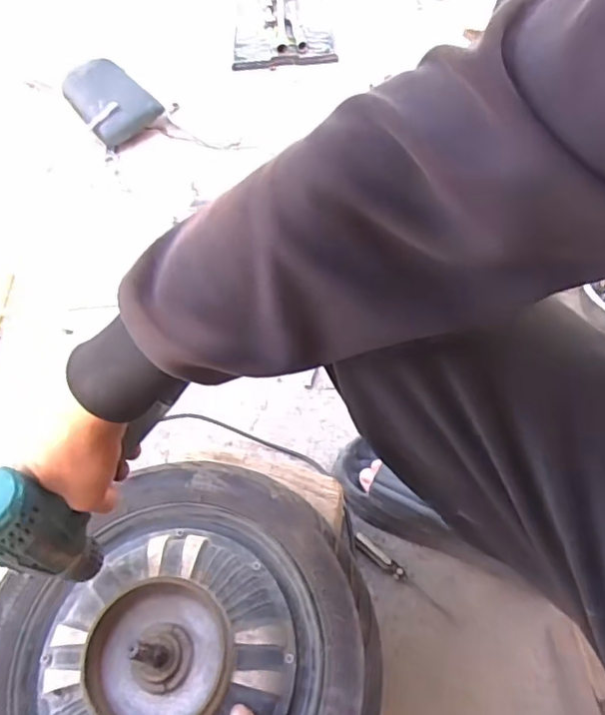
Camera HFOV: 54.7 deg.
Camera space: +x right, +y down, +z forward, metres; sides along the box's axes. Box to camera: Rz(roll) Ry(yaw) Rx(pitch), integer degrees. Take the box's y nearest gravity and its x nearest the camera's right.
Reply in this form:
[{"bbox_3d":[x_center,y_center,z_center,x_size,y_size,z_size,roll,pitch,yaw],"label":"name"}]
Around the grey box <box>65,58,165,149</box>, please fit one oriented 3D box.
[{"bbox_3d":[-0.389,-0.519,1.176,0.131,0.093,0.215,-33,62,-19],"label":"grey box"}]

